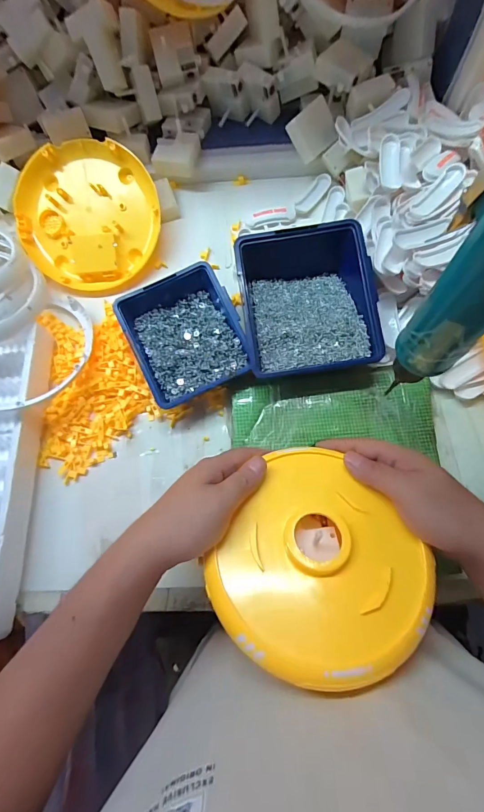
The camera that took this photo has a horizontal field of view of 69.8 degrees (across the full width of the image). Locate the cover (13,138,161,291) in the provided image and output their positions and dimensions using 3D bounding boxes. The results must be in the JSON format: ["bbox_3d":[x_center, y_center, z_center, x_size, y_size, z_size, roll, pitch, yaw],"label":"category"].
[{"bbox_3d":[-0.203,-0.248,0.464,0.188,0.040,0.188,0,97,1],"label":"cover"}]

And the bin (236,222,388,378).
[{"bbox_3d":[0.075,-0.123,0.408,0.149,0.068,0.178,-8,77,2],"label":"bin"}]

